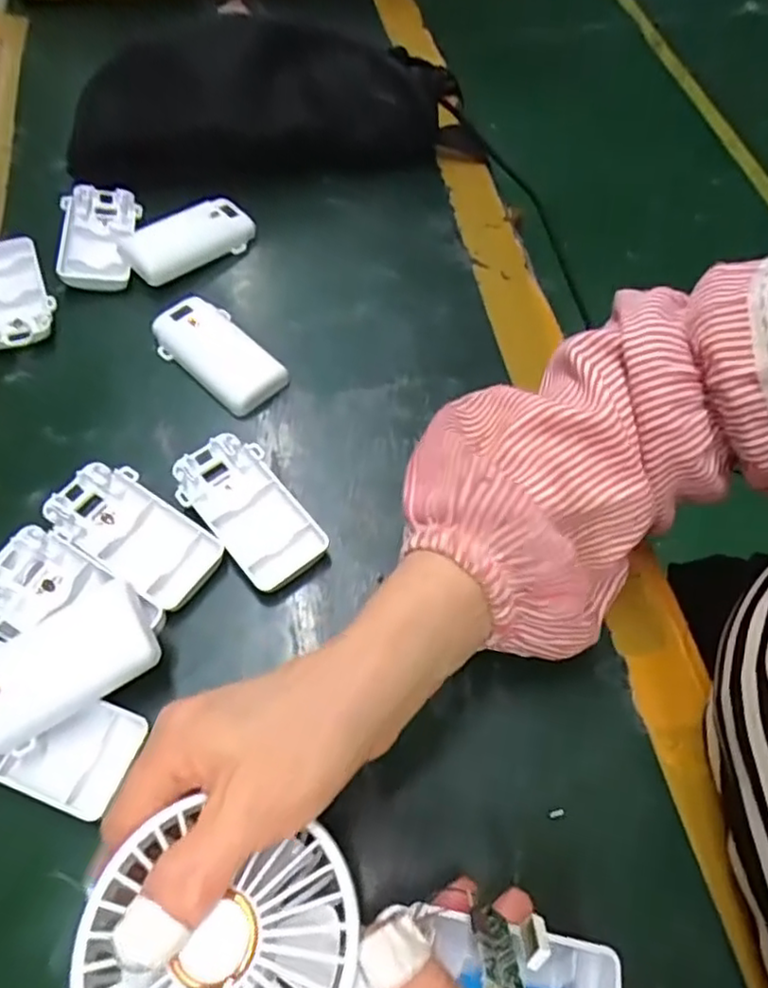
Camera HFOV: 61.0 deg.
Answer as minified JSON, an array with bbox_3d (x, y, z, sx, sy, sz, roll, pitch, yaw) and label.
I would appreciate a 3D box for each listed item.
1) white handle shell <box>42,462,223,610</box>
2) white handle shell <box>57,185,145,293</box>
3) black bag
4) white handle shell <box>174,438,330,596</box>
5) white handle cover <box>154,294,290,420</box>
[{"bbox_3d":[-0.133,0.022,0.350,0.095,0.016,0.048,29,63,13],"label":"white handle shell"},{"bbox_3d":[-0.200,-0.182,0.461,0.047,0.018,0.097,-5,60,-6],"label":"white handle shell"},{"bbox_3d":[-0.087,-0.303,0.502,0.298,0.071,0.127,-10,61,-9],"label":"black bag"},{"bbox_3d":[-0.074,0.009,0.361,0.096,0.016,0.049,42,66,19],"label":"white handle shell"},{"bbox_3d":[-0.106,-0.089,0.415,0.046,0.017,0.093,-38,68,-22],"label":"white handle cover"}]

